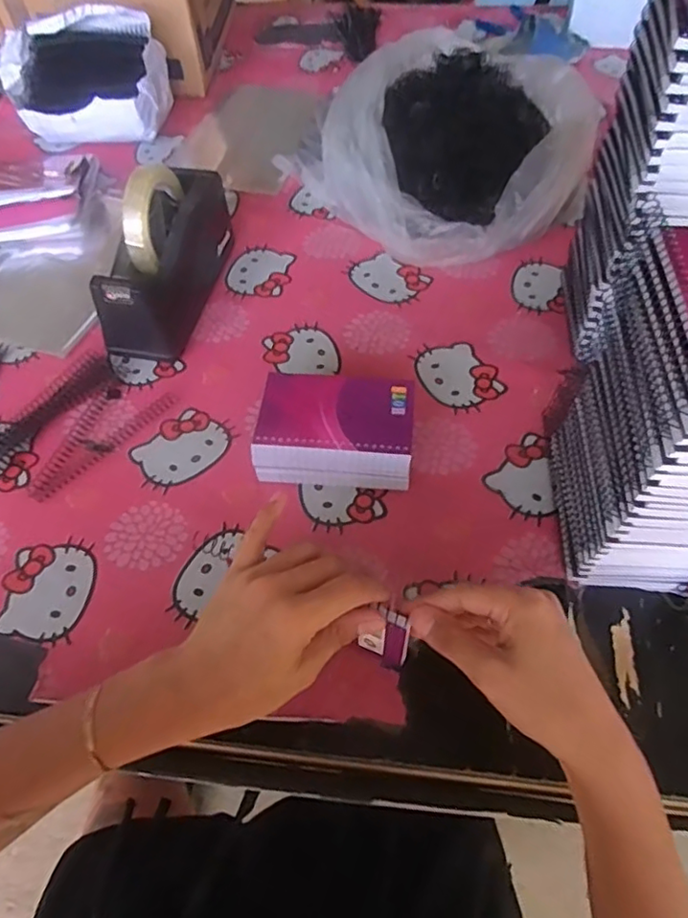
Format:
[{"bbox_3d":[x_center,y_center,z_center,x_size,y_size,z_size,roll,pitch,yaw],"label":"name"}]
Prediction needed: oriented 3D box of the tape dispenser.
[{"bbox_3d":[-0.182,-0.213,0.610,0.077,0.124,0.188,9,56,9],"label":"tape dispenser"}]

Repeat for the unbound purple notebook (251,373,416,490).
[{"bbox_3d":[-0.006,-0.020,0.519,0.132,0.054,0.096,8,56,8],"label":"unbound purple notebook"}]

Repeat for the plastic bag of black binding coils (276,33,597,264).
[{"bbox_3d":[0.121,-0.371,0.715,0.286,0.111,0.337,-35,61,-20],"label":"plastic bag of black binding coils"}]

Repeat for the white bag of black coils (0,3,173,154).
[{"bbox_3d":[-0.364,-0.502,0.811,0.237,0.134,0.115,5,56,6],"label":"white bag of black coils"}]

